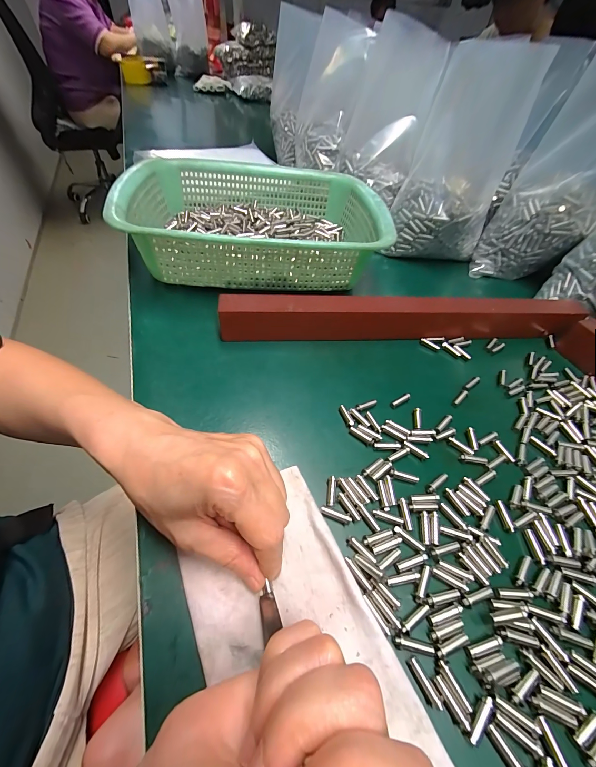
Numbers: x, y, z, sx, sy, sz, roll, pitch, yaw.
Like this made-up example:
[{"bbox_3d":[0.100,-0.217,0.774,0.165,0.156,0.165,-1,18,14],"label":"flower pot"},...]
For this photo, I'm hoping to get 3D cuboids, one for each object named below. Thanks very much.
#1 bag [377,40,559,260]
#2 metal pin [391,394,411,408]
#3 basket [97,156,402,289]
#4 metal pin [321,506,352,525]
[{"bbox_3d":[0.207,-0.281,0.388,0.121,0.205,0.105,23,51,13],"label":"bag"},{"bbox_3d":[0.093,0.016,0.269,0.021,0.005,0.005,-22,55,-23],"label":"metal pin"},{"bbox_3d":[-0.046,-0.197,0.380,0.282,0.084,0.224,-1,50,-7],"label":"basket"},{"bbox_3d":[0.025,0.089,0.201,0.021,0.006,0.005,18,50,9],"label":"metal pin"}]

